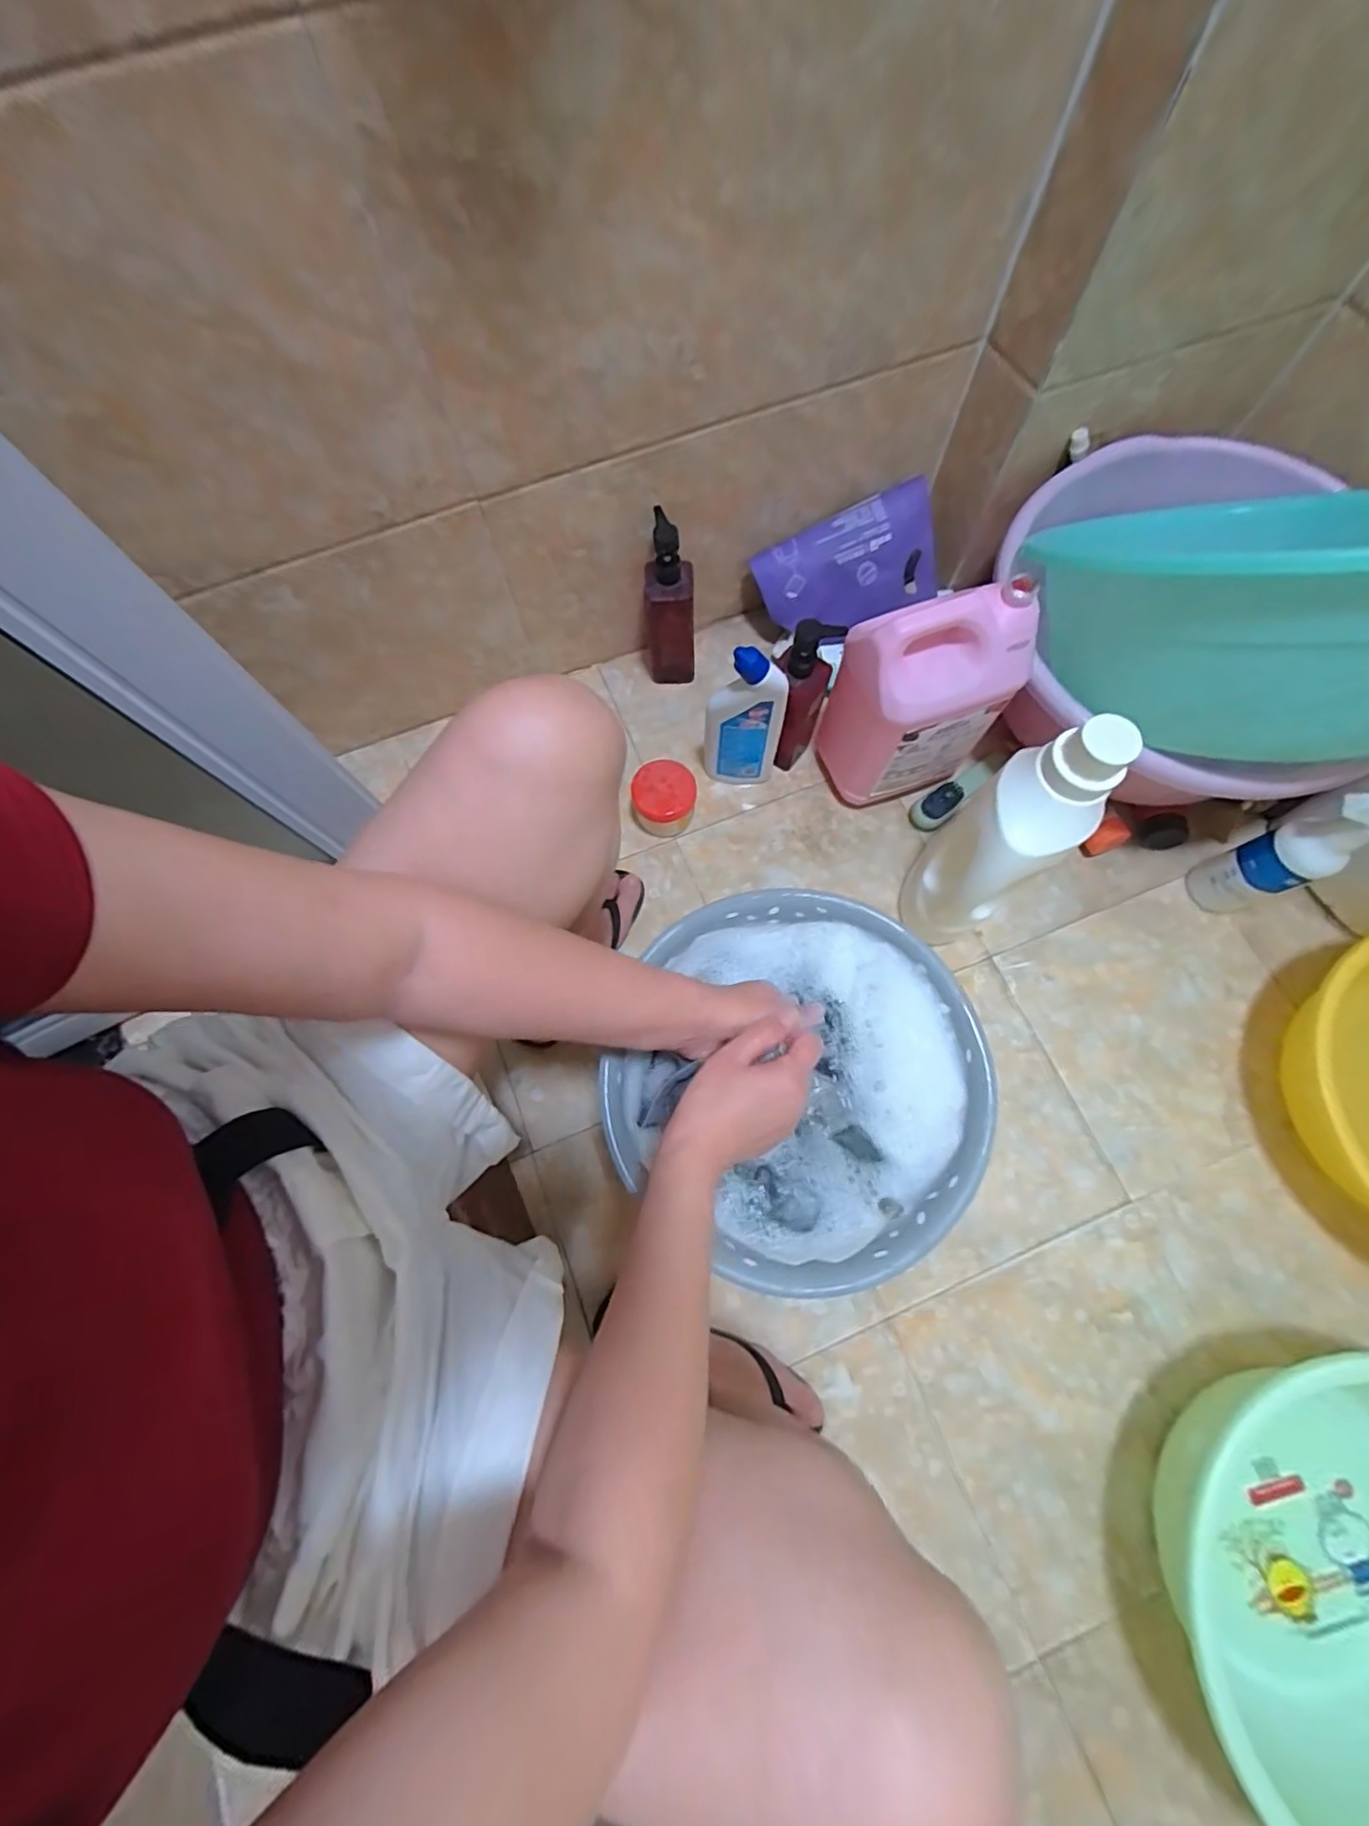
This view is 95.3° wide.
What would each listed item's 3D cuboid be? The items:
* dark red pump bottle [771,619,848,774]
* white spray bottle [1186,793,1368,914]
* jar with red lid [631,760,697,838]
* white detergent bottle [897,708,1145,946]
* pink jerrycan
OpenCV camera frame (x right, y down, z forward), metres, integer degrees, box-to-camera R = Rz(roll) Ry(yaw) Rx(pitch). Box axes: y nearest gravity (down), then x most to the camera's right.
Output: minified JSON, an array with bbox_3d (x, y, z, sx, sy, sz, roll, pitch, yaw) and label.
[{"bbox_3d":[0.122,-0.229,0.661,0.061,0.191,0.049,-26,74,-6],"label":"dark red pump bottle"},{"bbox_3d":[0.582,-0.054,0.597,0.061,0.206,0.059,-18,73,-4],"label":"white spray bottle"},{"bbox_3d":[-0.022,-0.129,0.703,0.069,0.062,0.063,6,73,3],"label":"jar with red lid"},{"bbox_3d":[0.286,-0.055,0.581,0.095,0.275,0.117,35,77,11],"label":"white detergent bottle"},{"bbox_3d":[0.231,-0.210,0.631,0.160,0.214,0.102,-13,73,-2],"label":"pink jerrycan"}]

